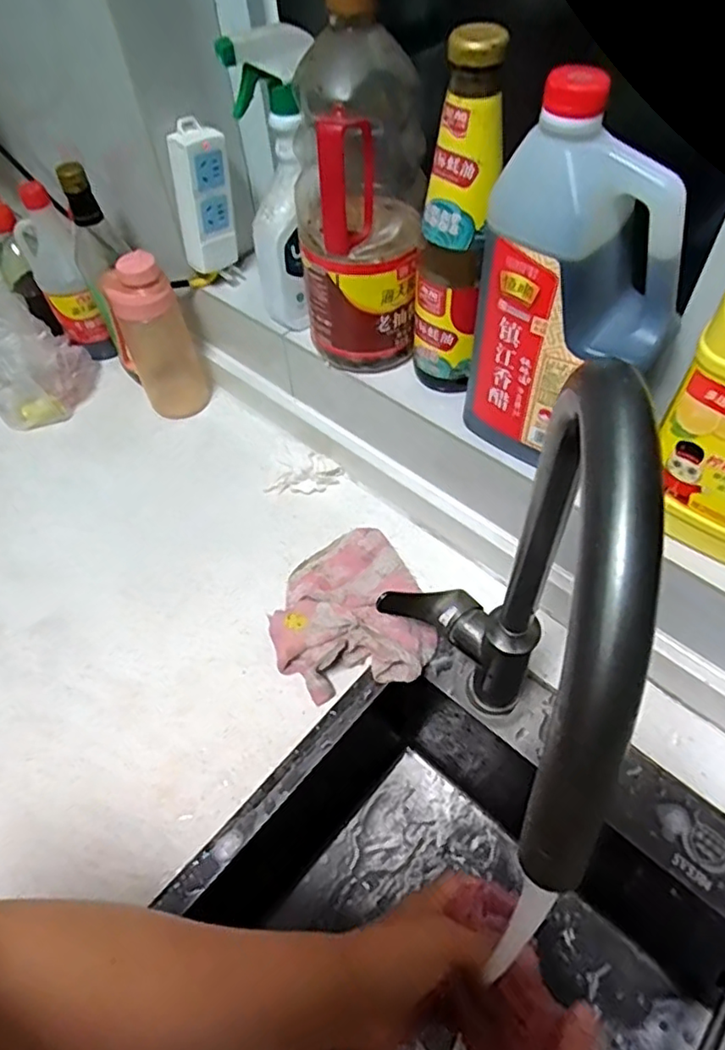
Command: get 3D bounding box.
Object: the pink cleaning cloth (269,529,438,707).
[{"bbox_3d":[-0.016,0.074,0.591,0.146,0.044,0.166,-13,56,-6],"label":"pink cleaning cloth"}]

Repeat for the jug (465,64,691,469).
[{"bbox_3d":[0.146,-0.151,0.439,0.087,0.246,0.123,-34,57,-16],"label":"jug"}]

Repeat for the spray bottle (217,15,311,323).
[{"bbox_3d":[-0.079,-0.308,0.572,0.066,0.232,0.072,0,54,7],"label":"spray bottle"}]

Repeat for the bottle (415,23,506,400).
[{"bbox_3d":[0.073,-0.223,0.492,0.063,0.263,0.055,-2,54,6],"label":"bottle"}]

